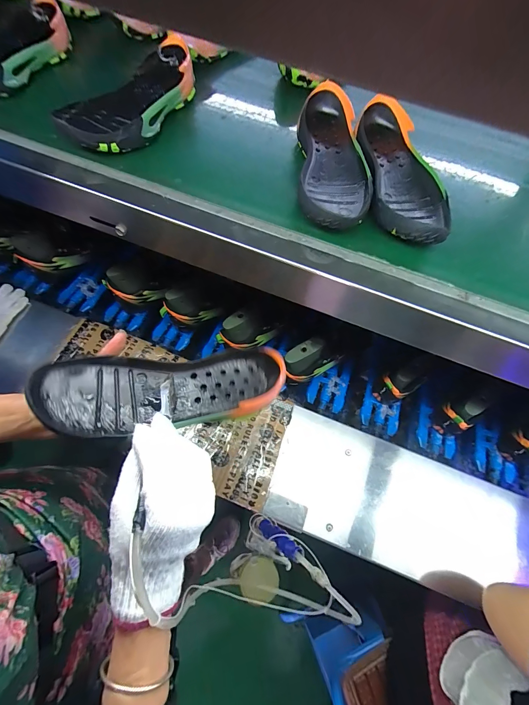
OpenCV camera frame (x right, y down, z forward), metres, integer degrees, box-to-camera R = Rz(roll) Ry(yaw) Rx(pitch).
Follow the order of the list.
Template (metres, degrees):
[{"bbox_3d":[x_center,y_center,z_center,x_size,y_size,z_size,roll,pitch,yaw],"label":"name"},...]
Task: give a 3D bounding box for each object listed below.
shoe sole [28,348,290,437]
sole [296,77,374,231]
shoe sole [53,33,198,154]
[{"bbox_3d":[-0.110,0.043,0.359,0.265,0.040,0.088,-4,66,-15],"label":"shoe sole"},{"bbox_3d":[0.102,-0.285,0.450,0.098,0.057,0.268,3,66,-1],"label":"sole"},{"bbox_3d":[-0.203,-0.413,0.491,0.117,0.042,0.266,28,68,9],"label":"shoe sole"}]

